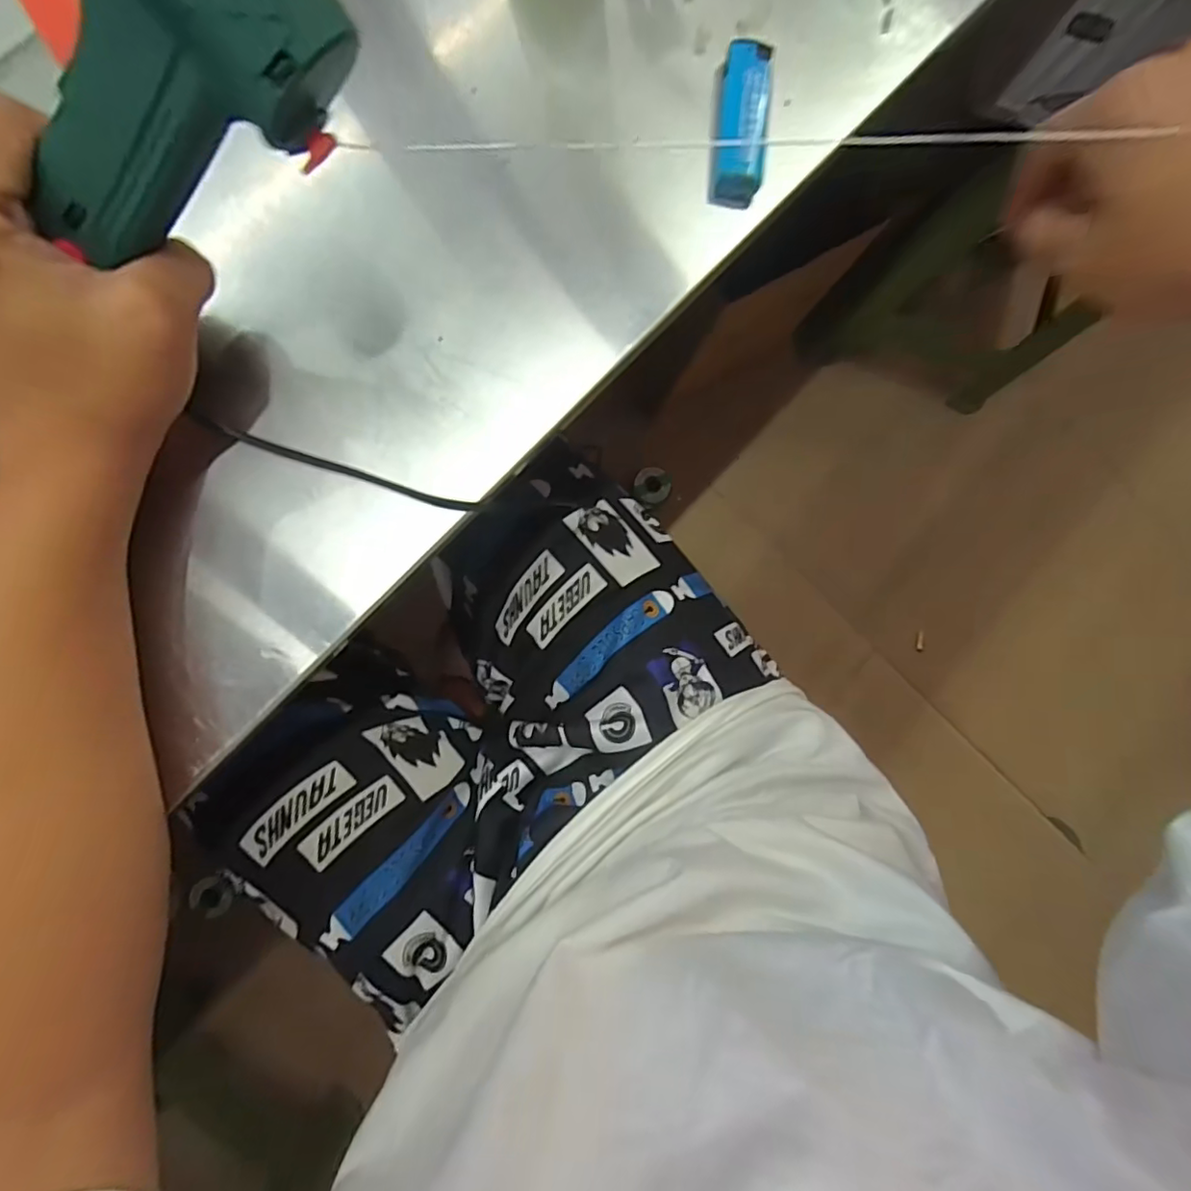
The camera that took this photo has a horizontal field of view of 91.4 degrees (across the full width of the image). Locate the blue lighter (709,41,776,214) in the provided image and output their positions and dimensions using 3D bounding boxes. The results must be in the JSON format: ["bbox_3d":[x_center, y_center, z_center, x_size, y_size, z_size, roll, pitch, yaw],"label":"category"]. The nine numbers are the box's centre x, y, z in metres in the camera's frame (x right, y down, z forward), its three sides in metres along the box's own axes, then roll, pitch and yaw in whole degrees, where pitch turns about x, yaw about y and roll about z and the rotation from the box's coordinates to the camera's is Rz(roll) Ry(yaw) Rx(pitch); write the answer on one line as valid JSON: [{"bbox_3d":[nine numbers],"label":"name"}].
[{"bbox_3d":[0.078,-0.252,0.309,0.024,0.020,0.079,5,87,-7],"label":"blue lighter"}]

